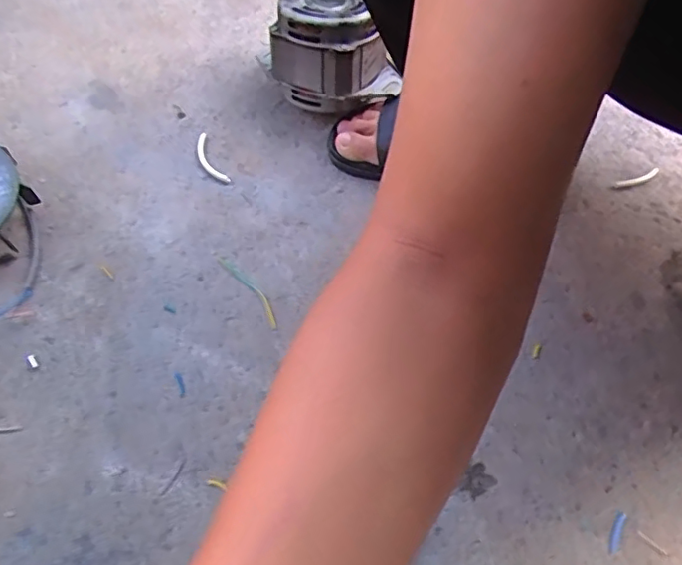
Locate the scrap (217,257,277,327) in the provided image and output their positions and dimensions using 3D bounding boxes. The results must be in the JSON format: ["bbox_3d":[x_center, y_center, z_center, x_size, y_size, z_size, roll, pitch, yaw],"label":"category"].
[{"bbox_3d":[-0.086,0.006,0.554,0.014,0.004,0.093,-34,66,-20],"label":"scrap"}]

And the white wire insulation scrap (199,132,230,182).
[{"bbox_3d":[-0.144,-0.135,0.637,0.019,0.011,0.079,-23,63,-15],"label":"white wire insulation scrap"}]

